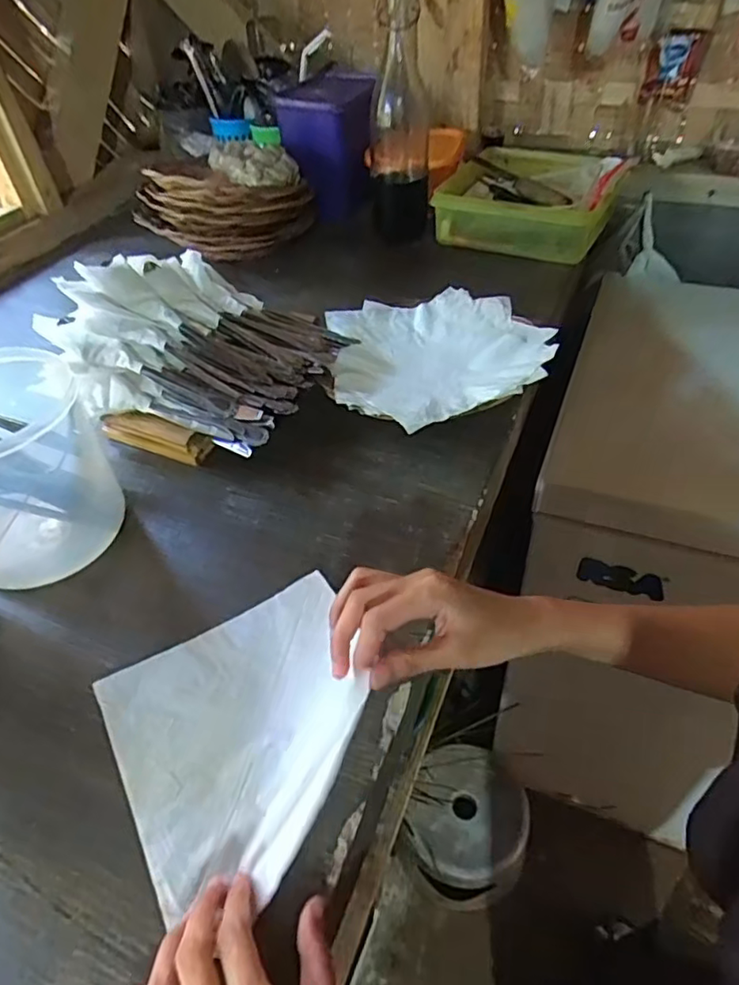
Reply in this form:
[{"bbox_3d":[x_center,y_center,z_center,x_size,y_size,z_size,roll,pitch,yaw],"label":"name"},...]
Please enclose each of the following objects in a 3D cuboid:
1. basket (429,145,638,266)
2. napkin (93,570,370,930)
[{"bbox_3d":[0.235,-0.435,0.899,0.241,0.083,0.236,18,49,21],"label":"basket"},{"bbox_3d":[-0.074,0.145,0.382,0.165,0.024,0.170,-25,48,-20],"label":"napkin"}]

